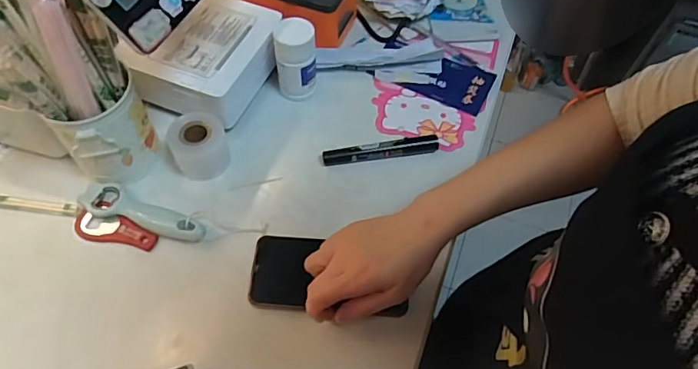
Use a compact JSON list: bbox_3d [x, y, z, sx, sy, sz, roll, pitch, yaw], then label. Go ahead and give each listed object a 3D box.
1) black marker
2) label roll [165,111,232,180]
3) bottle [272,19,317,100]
[{"bbox_3d":[0.038,-0.041,0.590,0.139,0.018,0.017,-8,58,-8],"label":"black marker"},{"bbox_3d":[-0.169,-0.045,0.562,0.063,0.047,0.063,1,57,-2],"label":"label roll"},{"bbox_3d":[-0.064,-0.155,0.610,0.048,0.086,0.049,0,57,-3],"label":"bottle"}]

